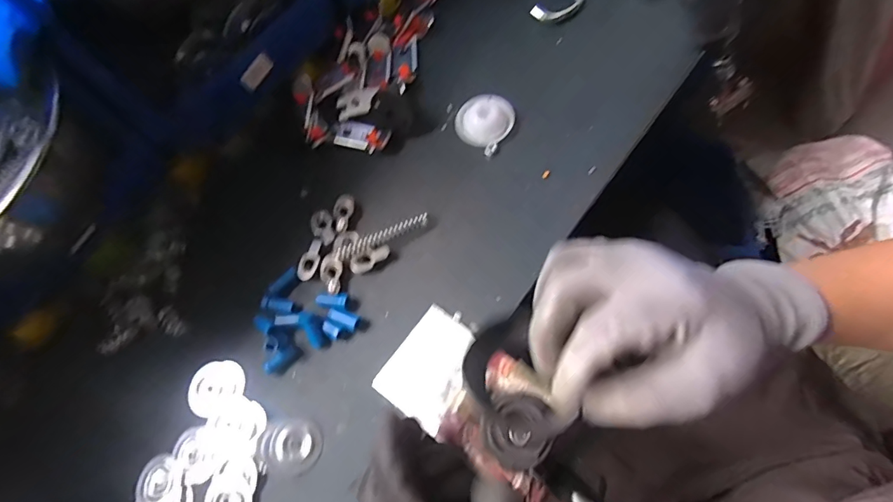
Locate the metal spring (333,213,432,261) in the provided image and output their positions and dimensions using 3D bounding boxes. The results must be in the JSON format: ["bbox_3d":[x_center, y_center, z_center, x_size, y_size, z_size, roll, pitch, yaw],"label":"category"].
[{"bbox_3d":[-0.054,-0.012,0.389,0.081,0.012,0.011,-21,68,-2],"label":"metal spring"}]

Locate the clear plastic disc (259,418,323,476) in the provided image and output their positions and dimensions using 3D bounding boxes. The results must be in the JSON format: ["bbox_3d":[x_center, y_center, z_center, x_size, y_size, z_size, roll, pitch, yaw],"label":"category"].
[{"bbox_3d":[-0.115,0.143,0.342,0.045,0.009,0.036,-6,68,4],"label":"clear plastic disc"}]

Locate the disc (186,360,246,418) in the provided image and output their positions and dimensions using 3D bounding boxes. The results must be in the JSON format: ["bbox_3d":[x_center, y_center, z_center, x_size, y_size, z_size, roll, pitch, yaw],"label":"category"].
[{"bbox_3d":[-0.180,0.107,0.366,0.044,0.004,0.041,-3,63,6],"label":"disc"}]

